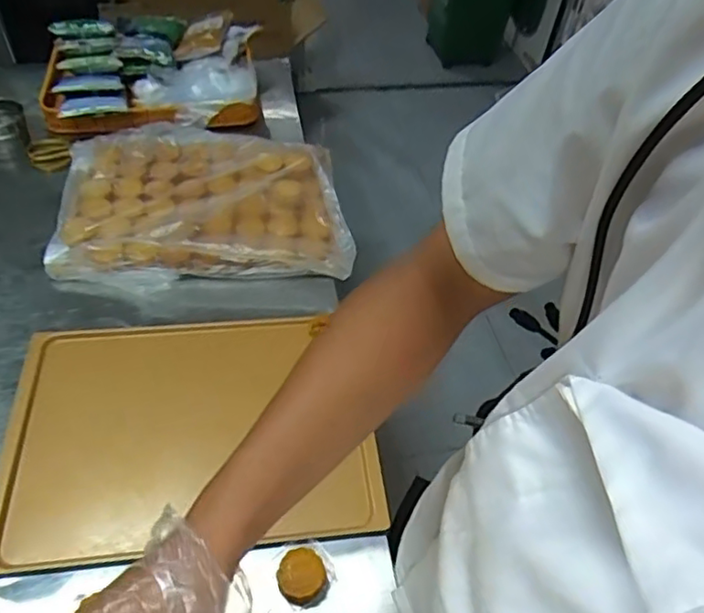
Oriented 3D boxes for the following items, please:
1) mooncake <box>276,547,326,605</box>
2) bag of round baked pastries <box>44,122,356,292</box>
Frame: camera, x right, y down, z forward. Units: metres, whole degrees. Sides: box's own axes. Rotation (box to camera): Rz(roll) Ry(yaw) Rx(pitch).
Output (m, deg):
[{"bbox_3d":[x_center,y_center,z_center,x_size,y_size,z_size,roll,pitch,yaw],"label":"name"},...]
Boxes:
[{"bbox_3d":[-0.051,0.274,0.618,0.048,0.022,0.045,3,49,-3],"label":"mooncake"},{"bbox_3d":[-0.237,-0.178,0.968,0.437,0.039,0.363,-3,49,-9],"label":"bag of round baked pastries"}]

